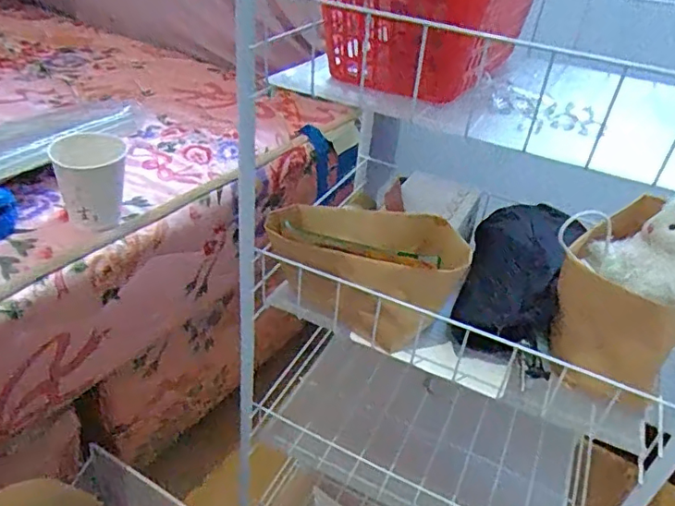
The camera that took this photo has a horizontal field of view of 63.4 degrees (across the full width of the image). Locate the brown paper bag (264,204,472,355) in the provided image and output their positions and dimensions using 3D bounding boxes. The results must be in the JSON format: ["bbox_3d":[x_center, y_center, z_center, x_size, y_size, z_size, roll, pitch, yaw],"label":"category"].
[{"bbox_3d":[0.021,0.018,0.489,0.169,0.097,0.088,16,35,13],"label":"brown paper bag"}]

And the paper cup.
[{"bbox_3d":[-0.249,-0.075,0.557,0.063,0.085,0.067,-10,38,-24],"label":"paper cup"}]

